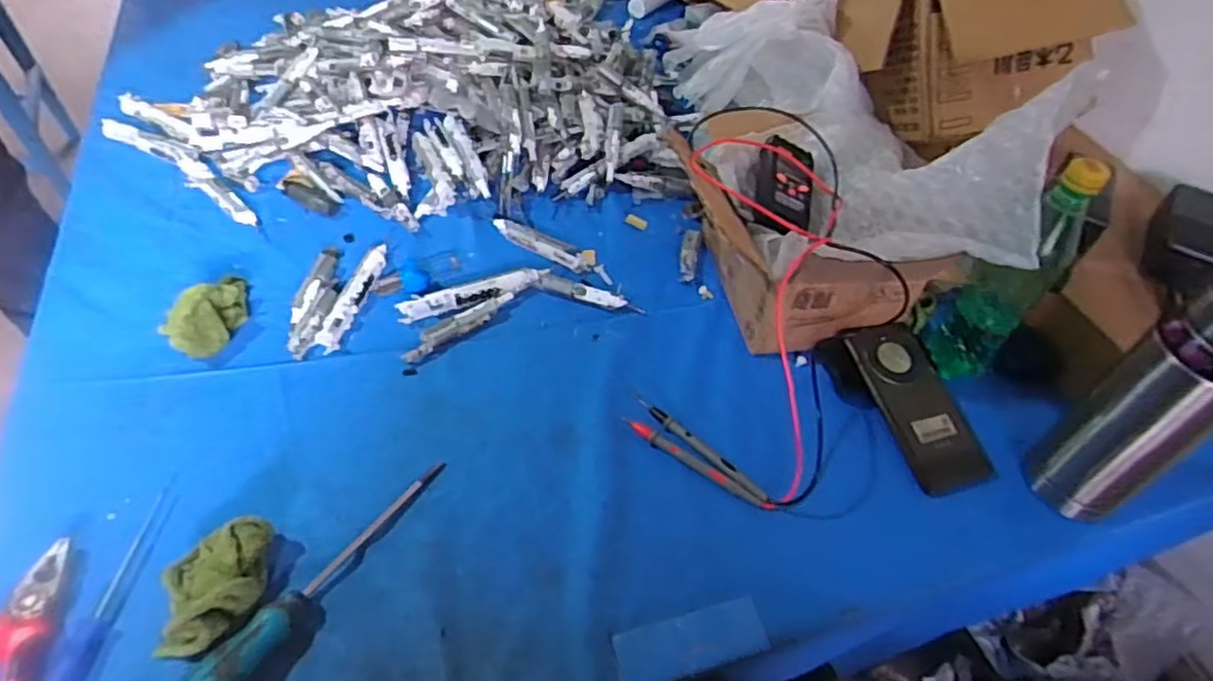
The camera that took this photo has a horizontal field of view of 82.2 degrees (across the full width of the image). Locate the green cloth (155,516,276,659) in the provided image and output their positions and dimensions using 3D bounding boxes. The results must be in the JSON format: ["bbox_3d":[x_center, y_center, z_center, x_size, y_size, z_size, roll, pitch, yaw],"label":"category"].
[{"bbox_3d":[-0.274,0.170,0.486,0.062,0.042,0.091,1,49,-6],"label":"green cloth"}]

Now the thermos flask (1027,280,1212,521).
[{"bbox_3d":[0.435,0.042,0.536,0.073,0.265,0.077,-24,56,-24],"label":"thermos flask"}]

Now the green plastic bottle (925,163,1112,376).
[{"bbox_3d":[0.373,-0.061,0.641,0.063,0.237,0.073,-26,57,-26],"label":"green plastic bottle"}]

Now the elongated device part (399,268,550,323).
[{"bbox_3d":[-0.133,-0.048,0.704,0.152,0.013,0.026,-17,53,-19],"label":"elongated device part"}]

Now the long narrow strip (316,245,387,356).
[{"bbox_3d":[-0.249,-0.047,0.691,0.020,0.018,0.140,12,49,4],"label":"long narrow strip"}]

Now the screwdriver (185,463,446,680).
[{"bbox_3d":[-0.201,0.175,0.497,0.039,0.035,0.237,27,52,17],"label":"screwdriver"}]

